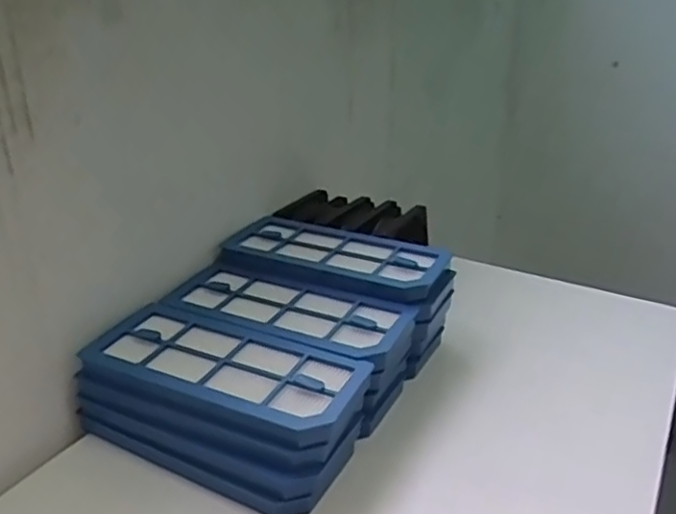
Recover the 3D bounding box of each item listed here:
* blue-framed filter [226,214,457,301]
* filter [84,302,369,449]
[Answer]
[{"bbox_3d":[-0.004,-0.001,0.605,0.204,0.020,0.090,12,29,25],"label":"blue-framed filter"},{"bbox_3d":[-0.084,0.087,0.475,0.199,0.029,0.088,11,28,22],"label":"filter"}]

